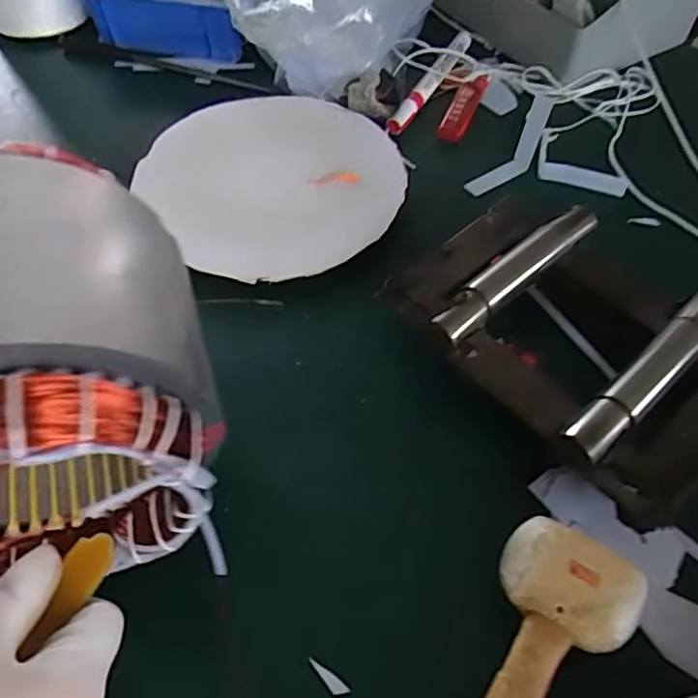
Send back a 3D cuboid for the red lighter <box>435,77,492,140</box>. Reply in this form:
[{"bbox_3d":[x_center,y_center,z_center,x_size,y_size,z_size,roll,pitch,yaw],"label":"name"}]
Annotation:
[{"bbox_3d":[0.096,-0.202,0.517,0.021,0.008,0.079,30,67,-6],"label":"red lighter"}]

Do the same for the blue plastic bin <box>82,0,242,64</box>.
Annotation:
[{"bbox_3d":[-0.159,-0.321,0.574,0.139,0.054,0.096,9,56,7],"label":"blue plastic bin"}]

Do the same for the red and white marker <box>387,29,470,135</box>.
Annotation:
[{"bbox_3d":[0.073,-0.231,0.532,0.014,0.016,0.146,25,59,16],"label":"red and white marker"}]

